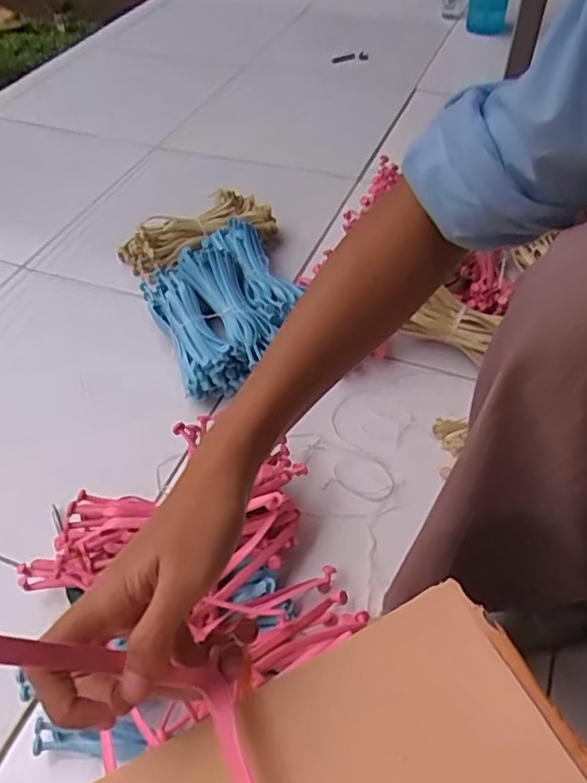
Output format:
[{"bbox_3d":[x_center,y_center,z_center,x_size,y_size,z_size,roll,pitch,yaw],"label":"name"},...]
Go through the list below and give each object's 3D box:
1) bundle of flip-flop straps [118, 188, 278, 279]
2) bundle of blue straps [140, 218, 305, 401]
[{"bbox_3d":[-0.138,-0.232,0.920,0.229,0.062,0.079,-23,52,-18],"label":"bundle of flip-flop straps"},{"bbox_3d":[-0.090,-0.124,0.807,0.180,0.058,0.260,-19,51,-15],"label":"bundle of blue straps"}]

